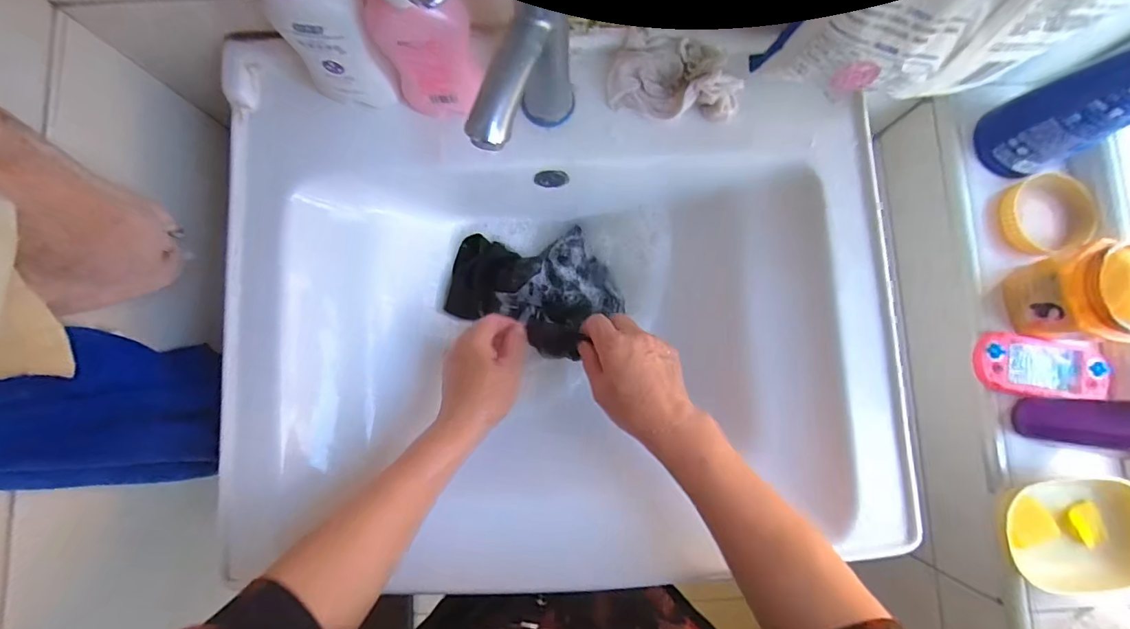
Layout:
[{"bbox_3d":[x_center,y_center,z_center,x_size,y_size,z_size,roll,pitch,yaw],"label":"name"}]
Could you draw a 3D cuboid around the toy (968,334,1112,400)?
[{"bbox_3d":[0.520,0.057,0.519,0.129,0.017,0.065,5,84,1],"label":"toy"}]

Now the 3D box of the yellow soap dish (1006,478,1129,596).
[{"bbox_3d":[0.534,0.228,0.495,0.133,0.033,0.113,-8,84,-1],"label":"yellow soap dish"}]

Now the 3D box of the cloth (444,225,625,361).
[{"bbox_3d":[-0.031,-0.035,0.519,0.181,0.051,0.133,19,84,2],"label":"cloth"}]

